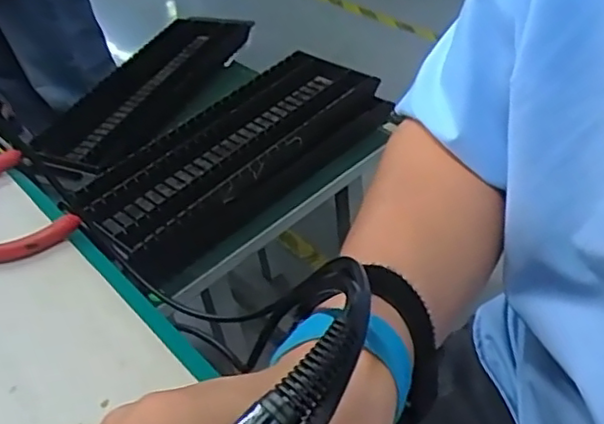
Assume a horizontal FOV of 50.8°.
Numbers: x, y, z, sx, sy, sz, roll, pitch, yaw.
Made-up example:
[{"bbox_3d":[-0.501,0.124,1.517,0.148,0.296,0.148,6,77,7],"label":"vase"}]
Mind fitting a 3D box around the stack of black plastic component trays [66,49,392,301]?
[{"bbox_3d":[-0.084,-0.069,0.774,0.154,0.060,0.409,32,55,33],"label":"stack of black plastic component trays"}]

